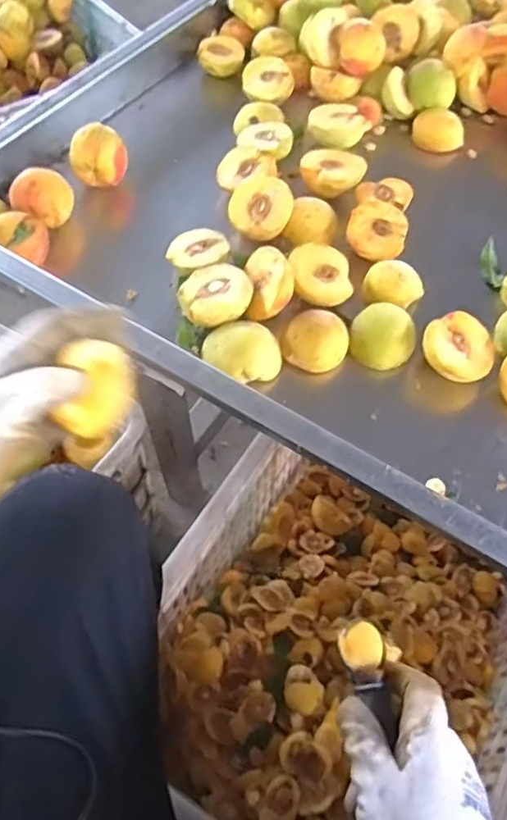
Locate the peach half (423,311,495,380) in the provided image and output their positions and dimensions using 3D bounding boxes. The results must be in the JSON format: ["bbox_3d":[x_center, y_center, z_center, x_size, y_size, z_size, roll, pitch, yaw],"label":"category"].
[{"bbox_3d":[0.176,-0.049,0.533,0.059,0.038,0.068,14,60,6],"label":"peach half"}]

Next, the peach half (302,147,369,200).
[{"bbox_3d":[0.083,-0.250,0.659,0.066,0.038,0.056,23,61,11],"label":"peach half"}]

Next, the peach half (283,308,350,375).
[{"bbox_3d":[0.055,-0.059,0.540,0.056,0.045,0.048,18,60,8],"label":"peach half"}]

